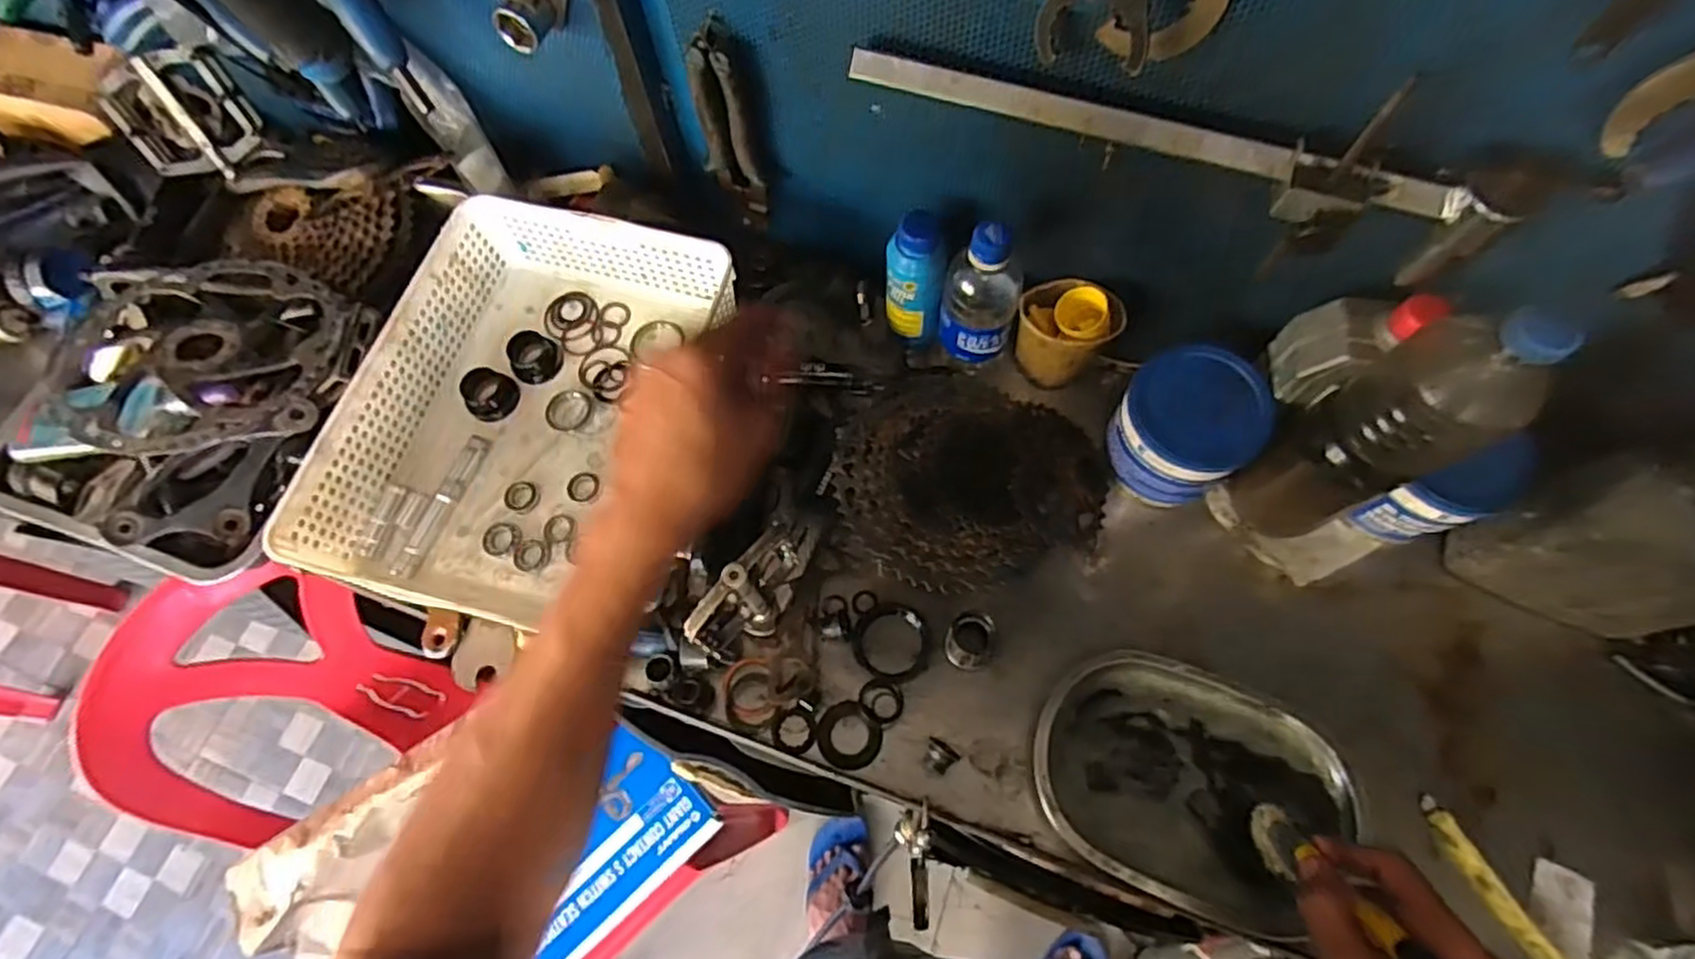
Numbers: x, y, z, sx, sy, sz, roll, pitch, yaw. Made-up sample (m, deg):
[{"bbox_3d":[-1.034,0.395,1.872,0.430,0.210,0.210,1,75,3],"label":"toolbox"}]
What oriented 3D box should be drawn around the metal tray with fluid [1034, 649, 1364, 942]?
[{"bbox_3d":[0.241,0.216,0.529,0.209,0.035,0.152,22,69,12],"label":"metal tray with fluid"}]

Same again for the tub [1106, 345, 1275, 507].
[{"bbox_3d":[0.267,-0.042,0.587,0.106,0.081,0.099,-1,66,2],"label":"tub"}]

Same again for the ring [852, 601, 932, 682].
[{"bbox_3d":[0.036,0.129,0.588,0.060,0.016,0.061,-1,66,2],"label":"ring"}]

